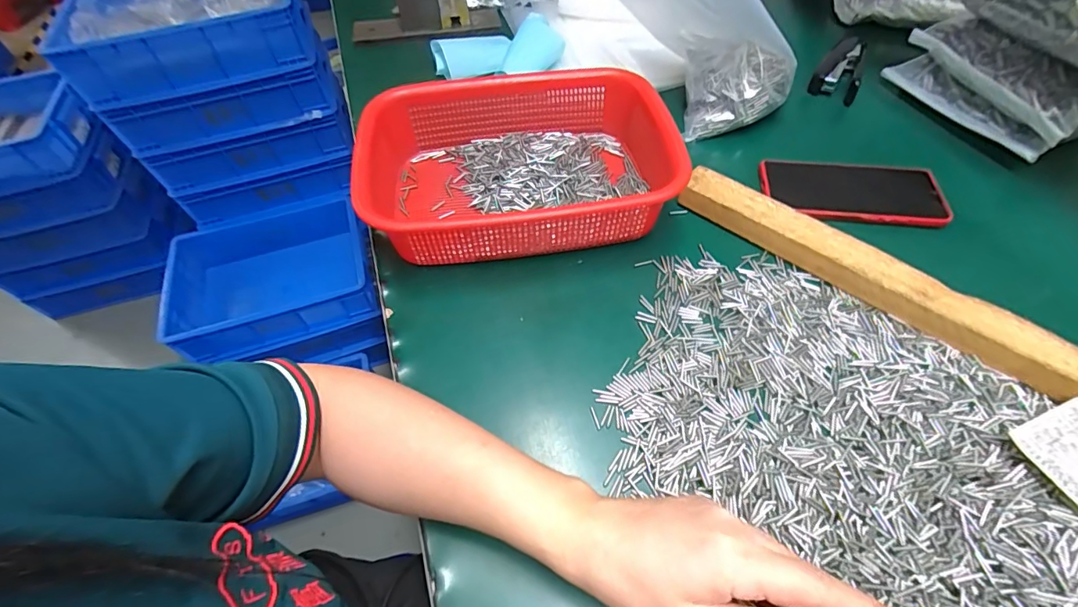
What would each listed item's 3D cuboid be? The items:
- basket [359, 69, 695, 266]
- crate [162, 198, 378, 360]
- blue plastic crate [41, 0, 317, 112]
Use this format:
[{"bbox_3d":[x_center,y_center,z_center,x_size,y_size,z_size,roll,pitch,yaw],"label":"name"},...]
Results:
[{"bbox_3d":[-0.023,-0.136,0.460,0.278,0.078,0.213,-12,56,-4],"label":"basket"},{"bbox_3d":[-0.616,-0.062,1.096,0.415,0.133,0.313,-18,56,-8],"label":"crate"},{"bbox_3d":[-0.684,-0.553,0.932,0.413,0.116,0.283,-21,56,-10],"label":"blue plastic crate"}]

